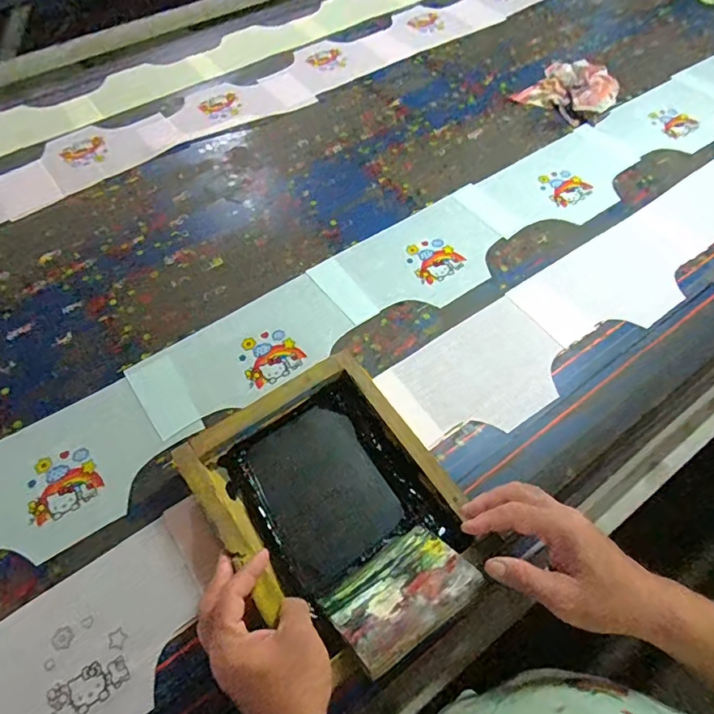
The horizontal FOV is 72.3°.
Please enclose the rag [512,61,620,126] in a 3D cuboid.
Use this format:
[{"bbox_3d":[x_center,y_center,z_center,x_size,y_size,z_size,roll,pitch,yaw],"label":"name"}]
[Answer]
[{"bbox_3d":[0.405,-0.505,0.920,0.150,0.055,0.153,-37,68,-20],"label":"rag"}]

